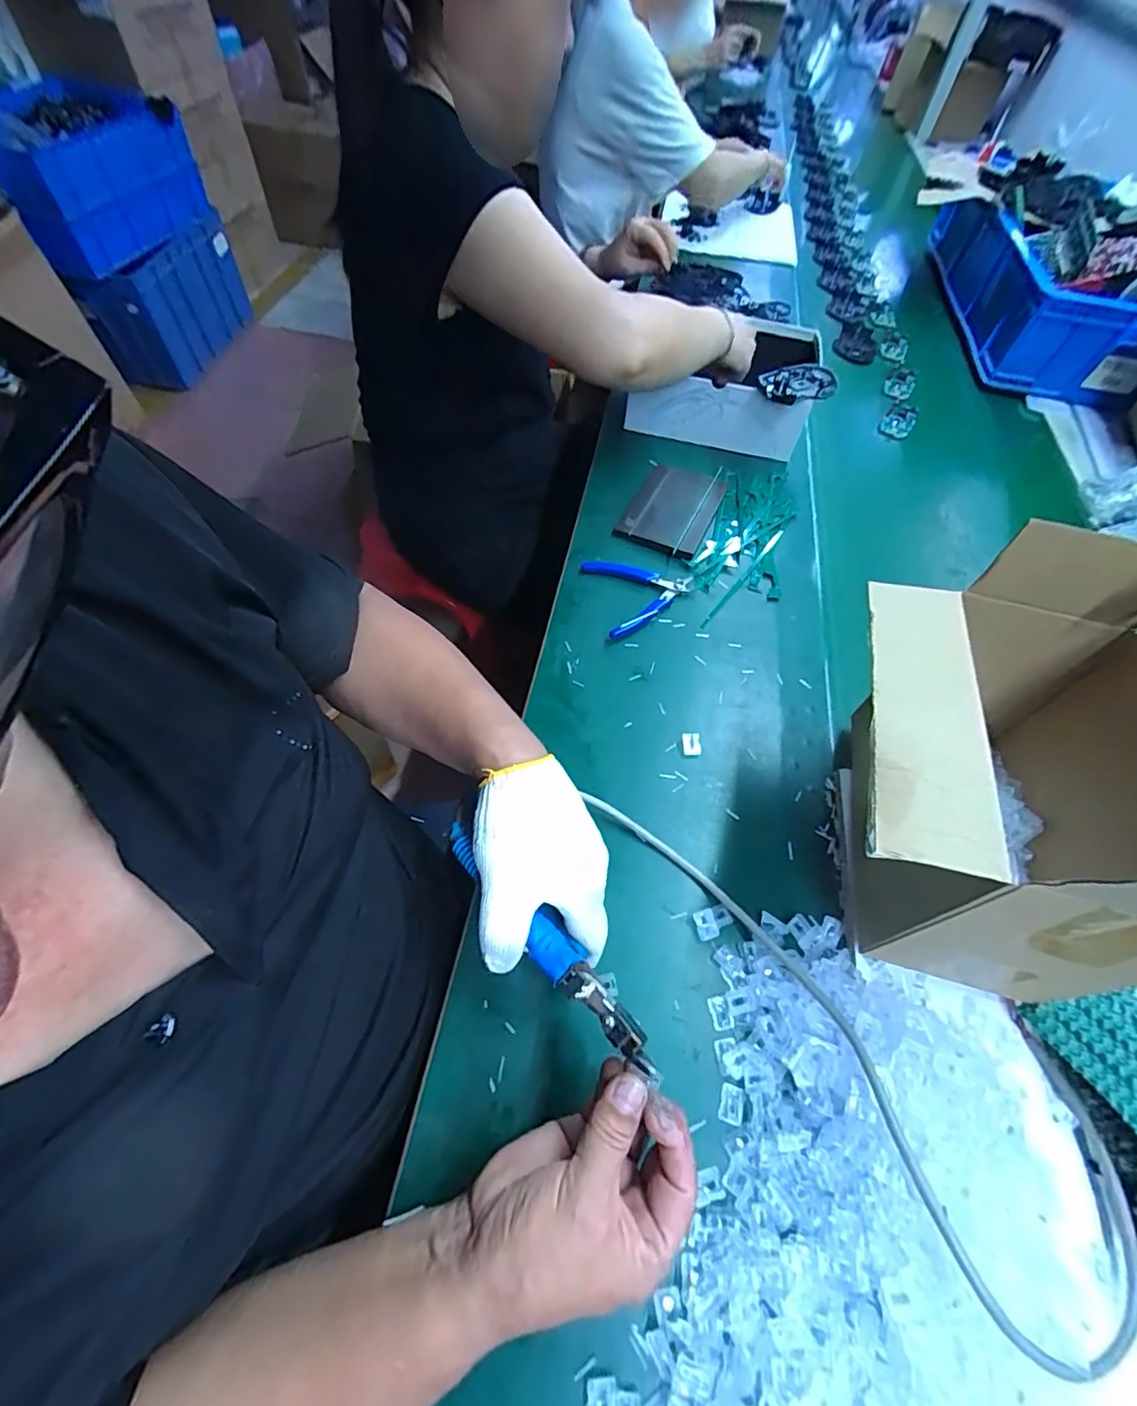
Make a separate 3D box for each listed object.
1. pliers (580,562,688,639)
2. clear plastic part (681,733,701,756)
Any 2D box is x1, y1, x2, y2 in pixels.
[{"bbox_3d":[0.082,-0.125,0.596,0.109,0.015,0.109,-12,60,-11],"label":"pliers"},{"bbox_3d":[0.116,0.038,0.508,0.016,0.009,0.020,-2,58,-4],"label":"clear plastic part"}]

